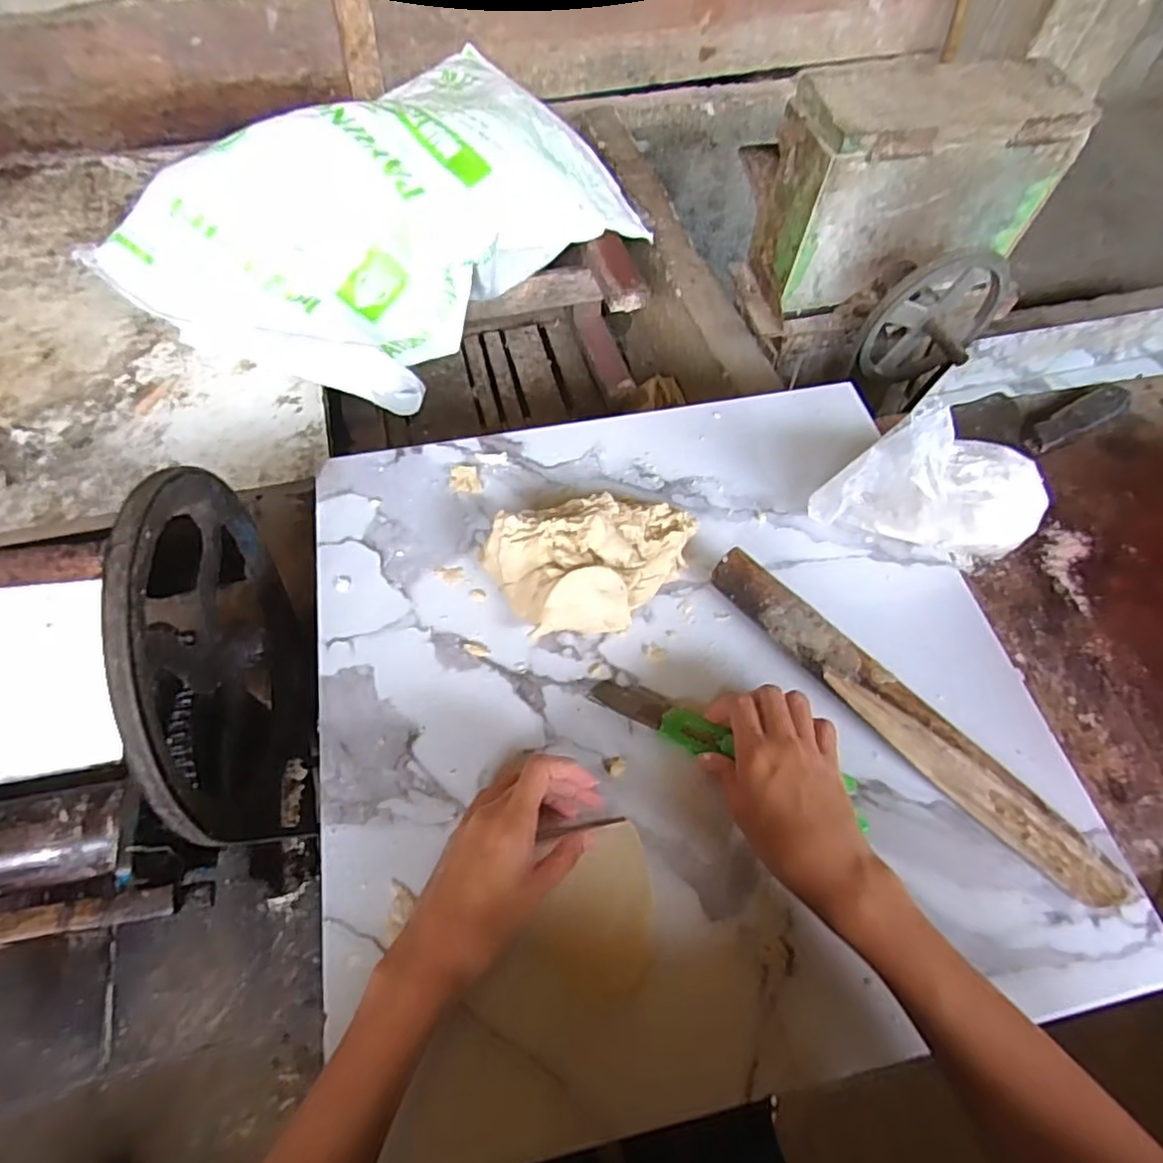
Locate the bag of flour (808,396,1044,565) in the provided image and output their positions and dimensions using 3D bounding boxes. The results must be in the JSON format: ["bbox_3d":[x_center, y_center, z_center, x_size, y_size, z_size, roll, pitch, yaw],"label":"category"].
[{"bbox_3d":[0.268,-0.064,0.484,0.163,0.122,0.069,-7,61,-8],"label":"bag of flour"}]

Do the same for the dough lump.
[{"bbox_3d":[0.009,-0.010,0.479,0.149,0.060,0.093,-4,61,-6],"label":"dough lump"}]

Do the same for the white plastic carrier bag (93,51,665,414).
[{"bbox_3d":[-0.248,-0.498,0.907,0.399,0.199,0.659,38,67,15],"label":"white plastic carrier bag"}]

